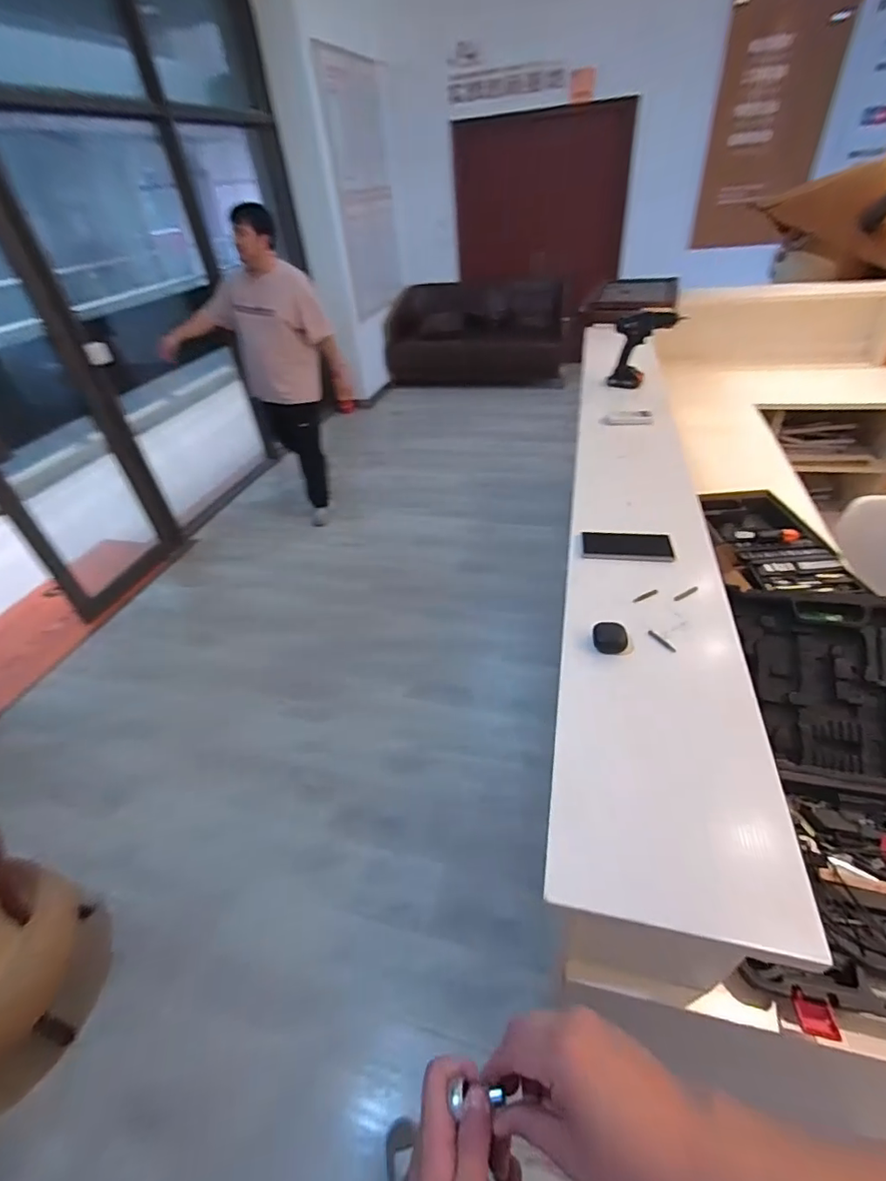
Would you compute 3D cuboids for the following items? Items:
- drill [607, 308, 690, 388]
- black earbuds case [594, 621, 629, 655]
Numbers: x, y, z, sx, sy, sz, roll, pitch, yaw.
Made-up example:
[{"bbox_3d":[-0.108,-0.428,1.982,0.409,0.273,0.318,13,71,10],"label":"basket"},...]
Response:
[{"bbox_3d":[0.614,-0.733,1.535,0.191,0.212,0.110,12,43,21],"label":"drill"},{"bbox_3d":[0.253,0.071,0.759,0.046,0.026,0.044,-1,40,6],"label":"black earbuds case"}]

